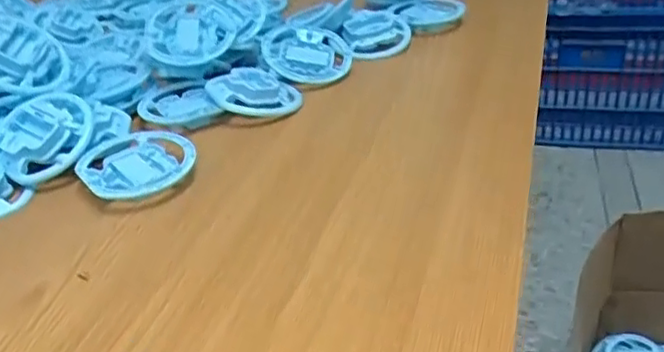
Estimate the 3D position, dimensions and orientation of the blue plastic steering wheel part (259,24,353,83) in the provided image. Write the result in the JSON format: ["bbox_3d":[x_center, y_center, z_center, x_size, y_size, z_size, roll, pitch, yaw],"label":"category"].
[{"bbox_3d":[-0.030,-0.139,0.766,0.100,0.021,0.100,6,49,-7],"label":"blue plastic steering wheel part"}]

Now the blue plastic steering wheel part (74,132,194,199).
[{"bbox_3d":[-0.177,-0.008,0.600,0.098,0.019,0.103,3,33,14],"label":"blue plastic steering wheel part"}]

